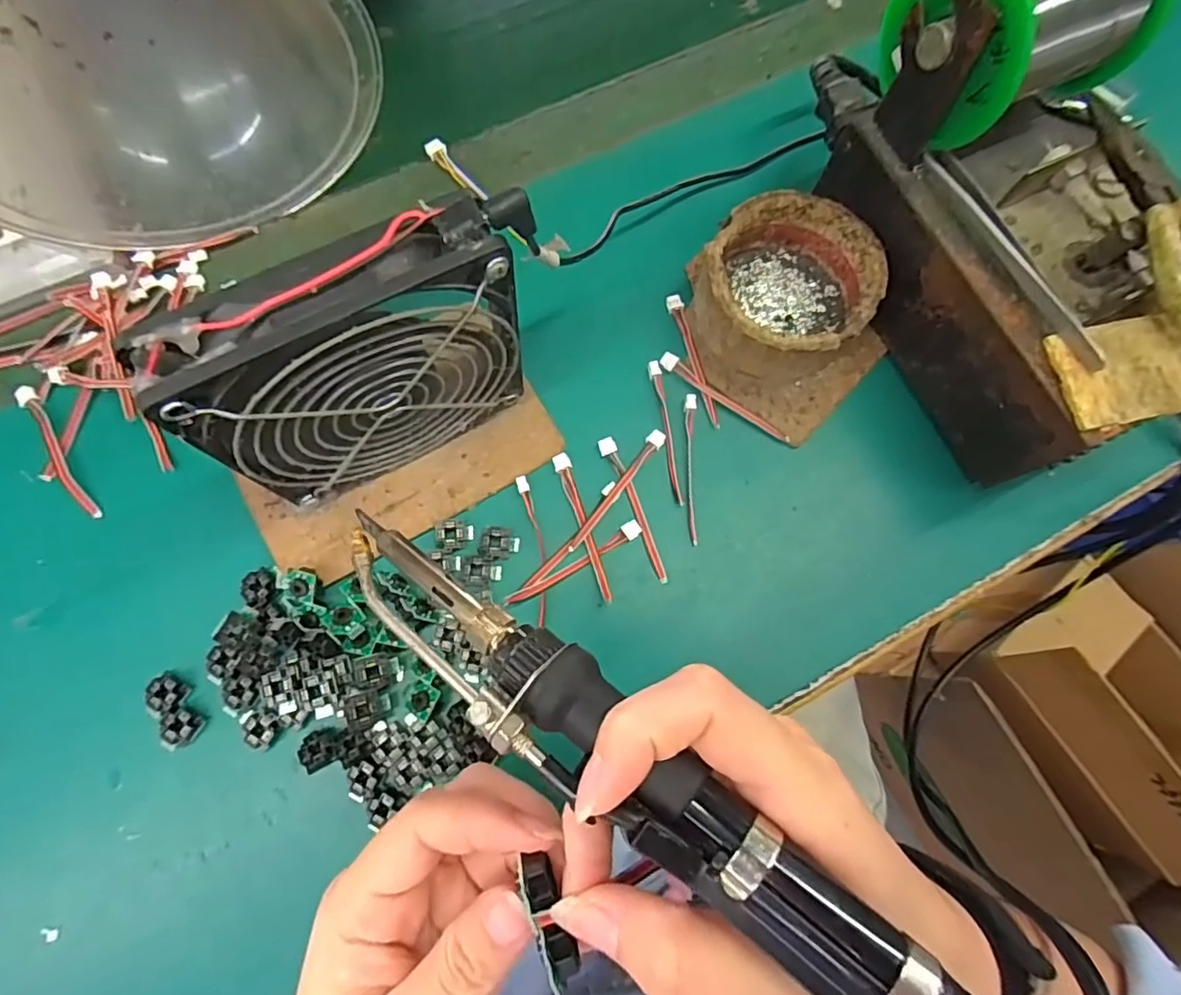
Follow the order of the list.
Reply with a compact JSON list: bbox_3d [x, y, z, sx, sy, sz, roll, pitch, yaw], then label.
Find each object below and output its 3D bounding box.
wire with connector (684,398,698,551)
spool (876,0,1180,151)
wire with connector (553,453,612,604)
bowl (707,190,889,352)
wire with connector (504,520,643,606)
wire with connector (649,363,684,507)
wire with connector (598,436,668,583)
[{"bbox_3d":[0.051,-0.015,0.297,0.006,0.005,0.076,1,77,-3],"label":"wire with connector"},{"bbox_3d":[0.170,-0.189,0.233,0.088,0.055,0.069,-23,80,-8],"label":"spool"},{"bbox_3d":[-0.003,0.013,0.288,0.008,0.004,0.076,-18,79,-7],"label":"wire with connector"},{"bbox_3d":[0.100,-0.105,0.301,0.081,0.039,0.080,1,77,-3],"label":"bowl"},{"bbox_3d":[-0.008,0.032,0.283,0.071,0.005,0.007,-30,81,-9],"label":"wire with connector"},{"bbox_3d":[0.039,-0.034,0.301,0.005,0.005,0.075,-8,78,-5],"label":"wire with connector"},{"bbox_3d":[0.021,0.005,0.292,0.009,0.007,0.075,-20,79,-7],"label":"wire with connector"}]

